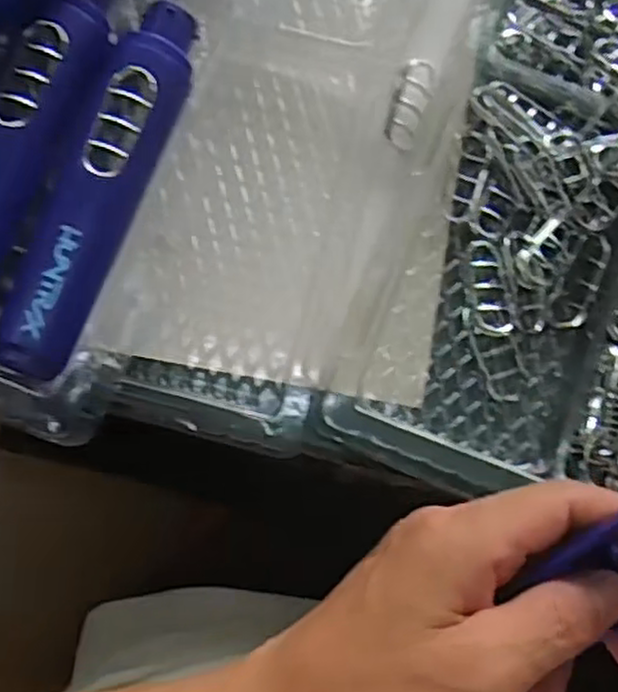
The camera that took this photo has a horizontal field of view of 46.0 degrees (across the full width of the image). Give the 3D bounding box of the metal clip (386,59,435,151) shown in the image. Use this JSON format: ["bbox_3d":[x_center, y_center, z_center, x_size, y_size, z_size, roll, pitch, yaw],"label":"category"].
[{"bbox_3d":[0.057,-0.134,0.401,0.019,0.005,0.054,17,80,1],"label":"metal clip"}]

